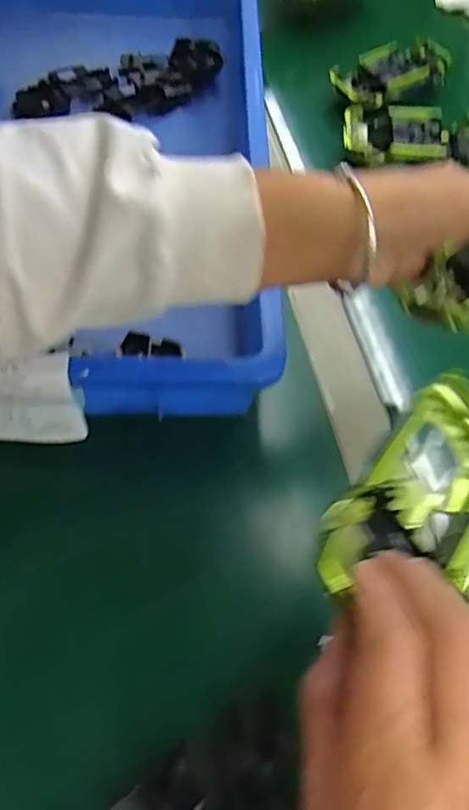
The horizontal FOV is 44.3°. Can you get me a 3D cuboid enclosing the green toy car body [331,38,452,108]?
[{"bbox_3d":[0.162,-0.345,0.611,0.134,0.035,0.060,-29,65,-20],"label":"green toy car body"}]

